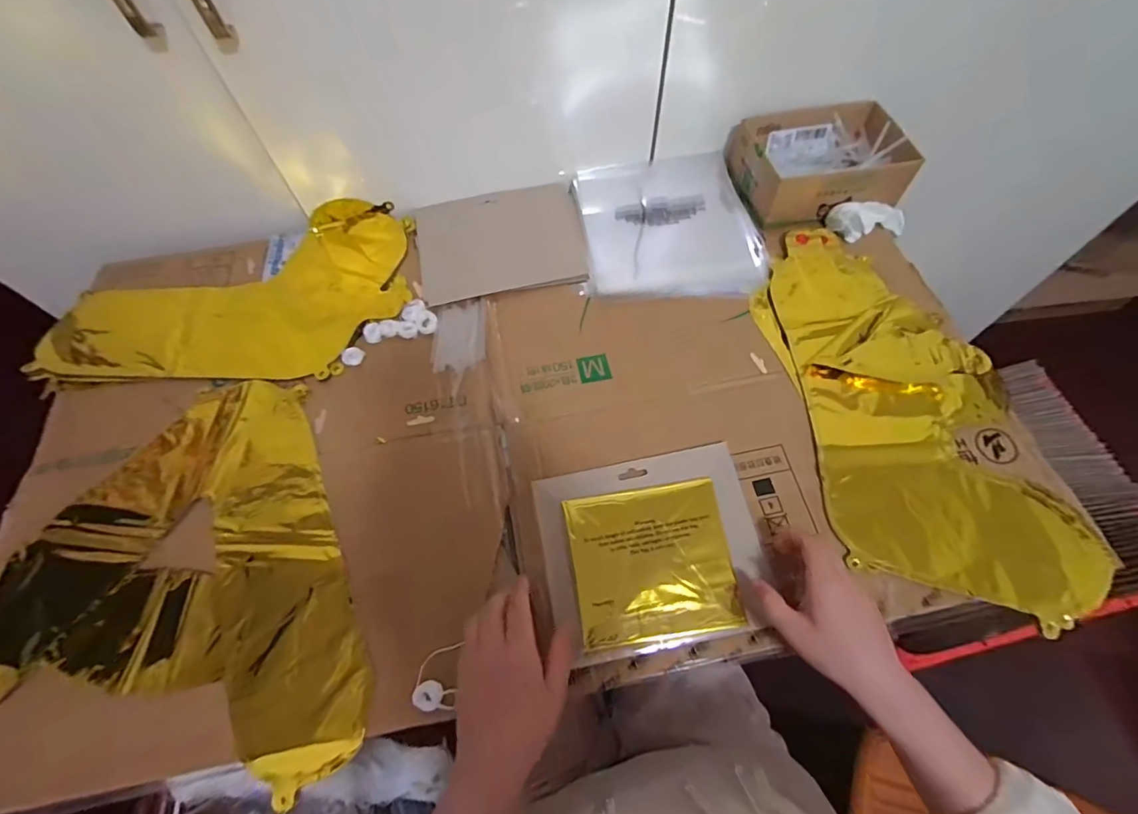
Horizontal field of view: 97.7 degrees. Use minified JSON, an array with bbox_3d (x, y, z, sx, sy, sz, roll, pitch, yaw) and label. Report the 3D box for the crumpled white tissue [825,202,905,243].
[{"bbox_3d":[0.377,-0.233,0.617,0.112,0.030,0.047,-11,61,-21],"label":"crumpled white tissue"}]

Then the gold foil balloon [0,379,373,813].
[{"bbox_3d":[-0.380,0.172,0.433,0.359,0.025,0.357,-20,63,-9],"label":"gold foil balloon"}]

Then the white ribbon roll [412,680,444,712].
[{"bbox_3d":[-0.110,0.225,0.388,0.021,0.006,0.021,-1,62,1],"label":"white ribbon roll"}]

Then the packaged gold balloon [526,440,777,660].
[{"bbox_3d":[0.074,0.123,0.449,0.193,0.014,0.159,-10,62,-3],"label":"packaged gold balloon"}]

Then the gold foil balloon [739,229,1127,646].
[{"bbox_3d":[0.332,-0.012,0.506,0.216,0.027,0.424,-10,62,-3],"label":"gold foil balloon"}]

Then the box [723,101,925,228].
[{"bbox_3d":[0.320,-0.316,0.640,0.190,0.059,0.145,-11,62,-4],"label":"box"}]

